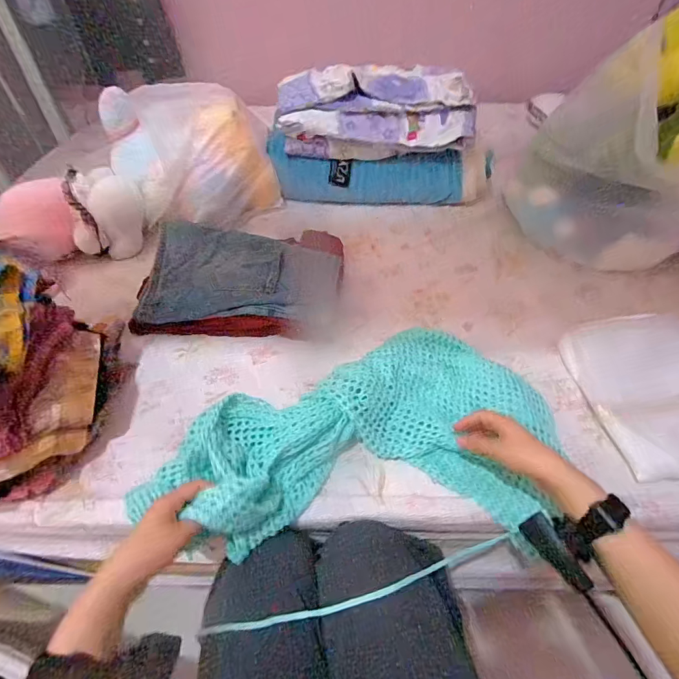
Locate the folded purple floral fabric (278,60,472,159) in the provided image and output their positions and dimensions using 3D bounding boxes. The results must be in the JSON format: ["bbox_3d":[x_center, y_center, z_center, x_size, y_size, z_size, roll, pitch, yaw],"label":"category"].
[{"bbox_3d":[0.081,-0.520,0.857,0.434,0.141,0.167,2,49,4],"label":"folded purple floral fabric"}]

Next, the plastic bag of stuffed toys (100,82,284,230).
[{"bbox_3d":[-0.329,-0.420,0.845,0.327,0.218,0.277,-22,52,-17],"label":"plastic bag of stuffed toys"}]

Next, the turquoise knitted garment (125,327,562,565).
[{"bbox_3d":[0.021,0.131,0.492,0.528,0.086,0.287,-11,50,-15],"label":"turquoise knitted garment"}]

